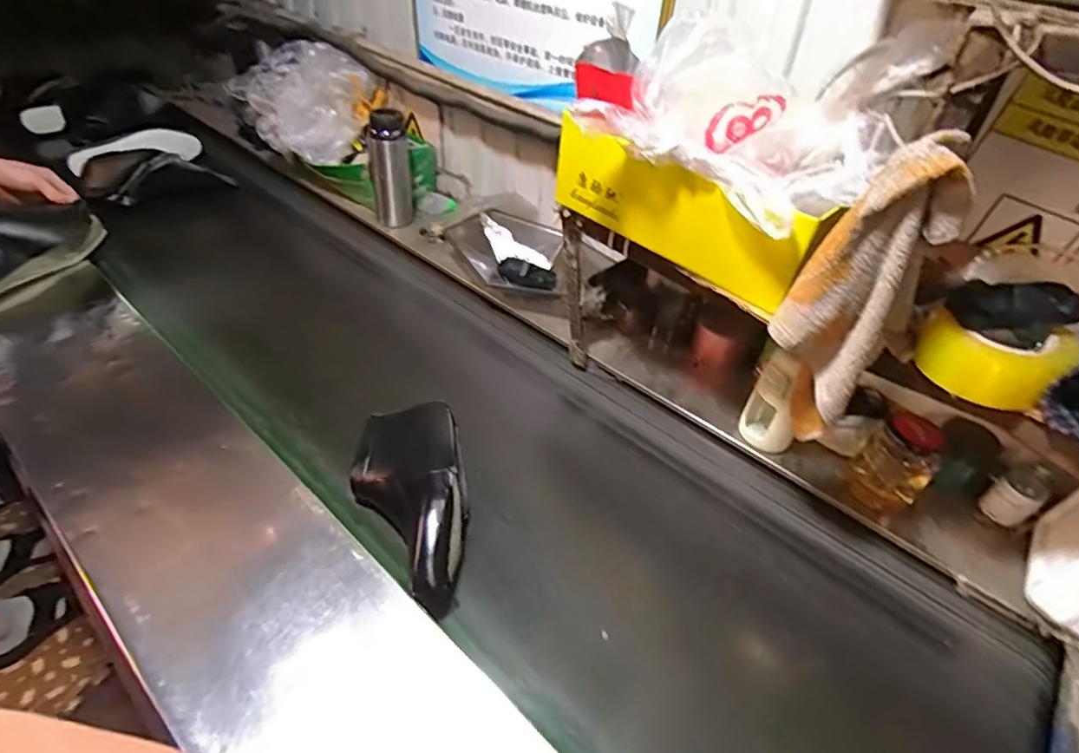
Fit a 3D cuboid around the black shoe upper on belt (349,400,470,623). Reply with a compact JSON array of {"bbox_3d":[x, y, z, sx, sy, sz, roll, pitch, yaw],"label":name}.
[{"bbox_3d":[-0.156,0.141,0.688,0.141,0.089,0.279,-6,43,-12],"label":"black shoe upper on belt"}]

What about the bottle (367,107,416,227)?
[{"bbox_3d":[-0.313,-0.439,1.182,0.079,0.203,0.066,-11,45,-16],"label":"bottle"}]

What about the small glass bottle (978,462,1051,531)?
[{"bbox_3d":[0.622,0.156,0.734,0.060,0.084,0.052,-20,48,-25],"label":"small glass bottle"}]

